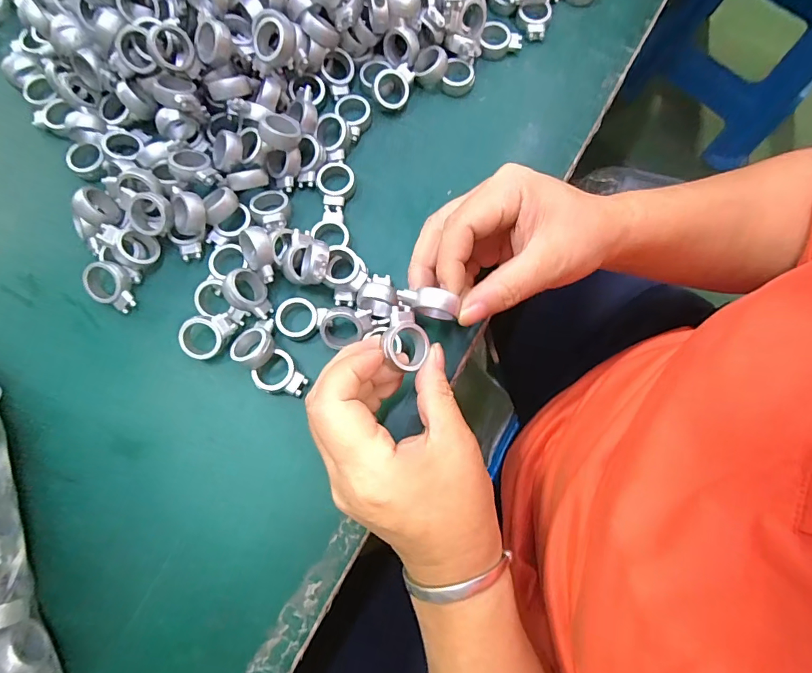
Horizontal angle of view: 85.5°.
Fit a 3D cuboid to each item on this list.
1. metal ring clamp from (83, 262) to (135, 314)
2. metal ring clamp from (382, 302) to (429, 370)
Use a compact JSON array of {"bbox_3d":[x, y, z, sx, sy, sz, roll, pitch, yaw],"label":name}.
[{"bbox_3d":[-0.188,-0.033,0.281,0.031,0.012,0.027,20,100,-6],"label":"metal ring clamp"},{"bbox_3d":[0.001,0.000,0.229,0.023,0.009,0.032,13,76,3],"label":"metal ring clamp"}]

